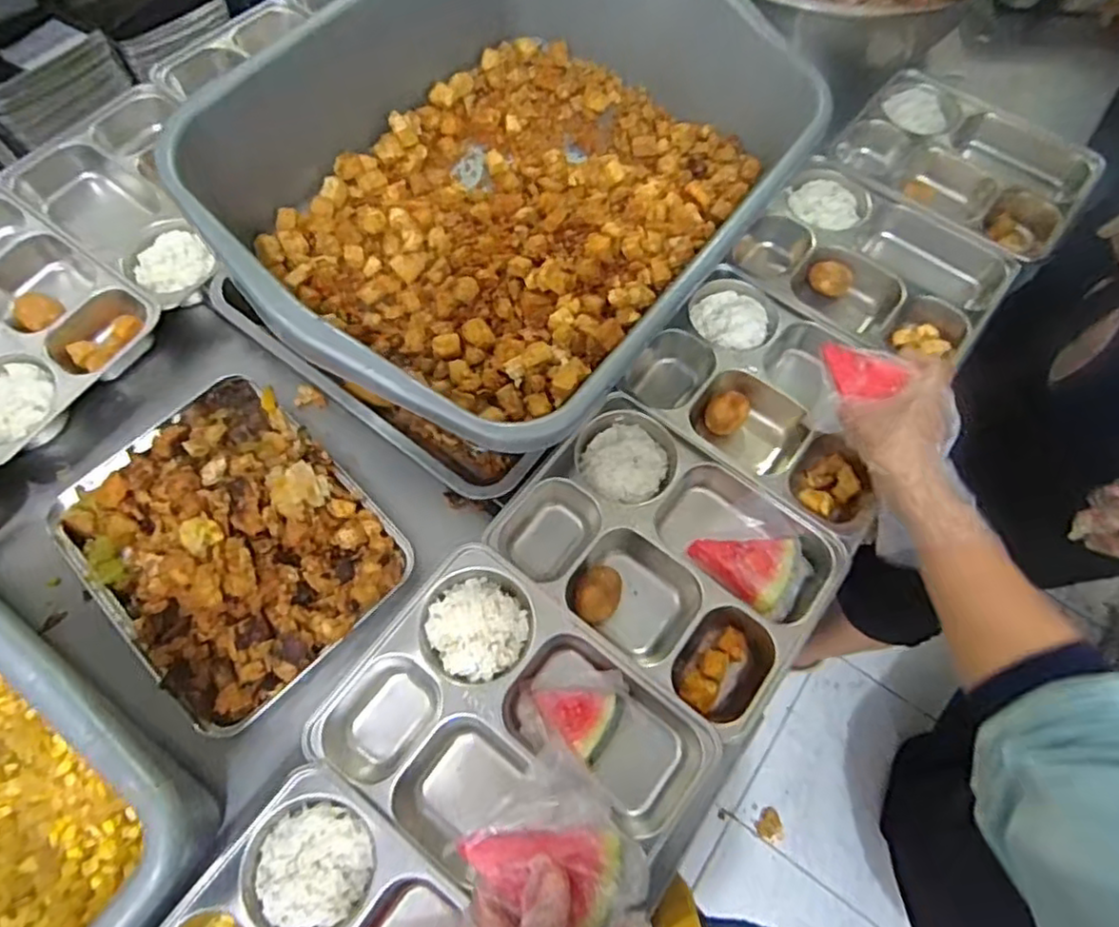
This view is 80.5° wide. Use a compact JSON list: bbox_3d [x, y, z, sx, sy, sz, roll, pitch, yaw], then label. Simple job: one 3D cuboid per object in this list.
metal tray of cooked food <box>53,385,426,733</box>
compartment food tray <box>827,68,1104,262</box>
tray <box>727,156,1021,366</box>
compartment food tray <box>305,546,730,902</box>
[{"bbox_3d":[-0.306,0.062,0.603,0.292,0.050,0.228,43,75,16],"label":"metal tray of cooked food"},{"bbox_3d":[0.496,-0.372,0.833,0.278,0.051,0.233,36,71,12],"label":"compartment food tray"},{"bbox_3d":[0.350,-0.219,0.771,0.267,0.059,0.220,37,68,13],"label":"tray"},{"bbox_3d":[-0.037,0.231,0.554,0.279,0.053,0.215,37,74,14],"label":"compartment food tray"}]

